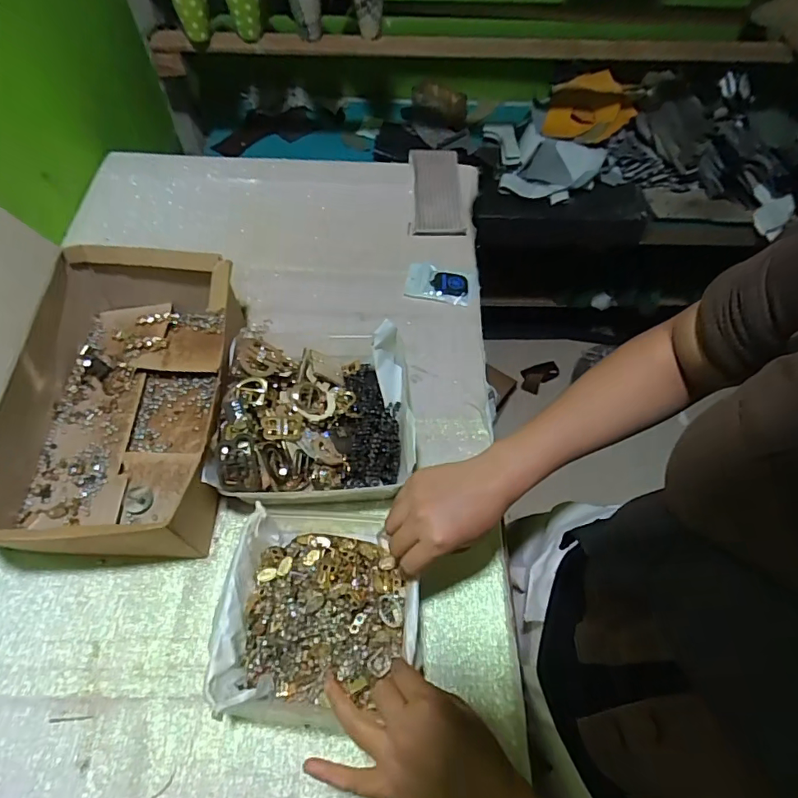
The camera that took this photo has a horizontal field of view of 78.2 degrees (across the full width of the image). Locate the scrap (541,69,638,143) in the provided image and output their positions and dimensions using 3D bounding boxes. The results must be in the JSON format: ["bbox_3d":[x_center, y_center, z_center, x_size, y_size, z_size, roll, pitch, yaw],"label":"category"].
[{"bbox_3d":[0.397,-0.613,1.014,0.163,0.054,0.223,14,59,7],"label":"scrap"}]

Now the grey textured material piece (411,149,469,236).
[{"bbox_3d":[0.062,-0.336,0.790,0.080,0.027,0.170,0,59,-3],"label":"grey textured material piece"}]

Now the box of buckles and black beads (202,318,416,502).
[{"bbox_3d":[-0.091,0.009,0.549,0.200,0.086,0.203,-3,59,-5],"label":"box of buckles and black beads"}]

